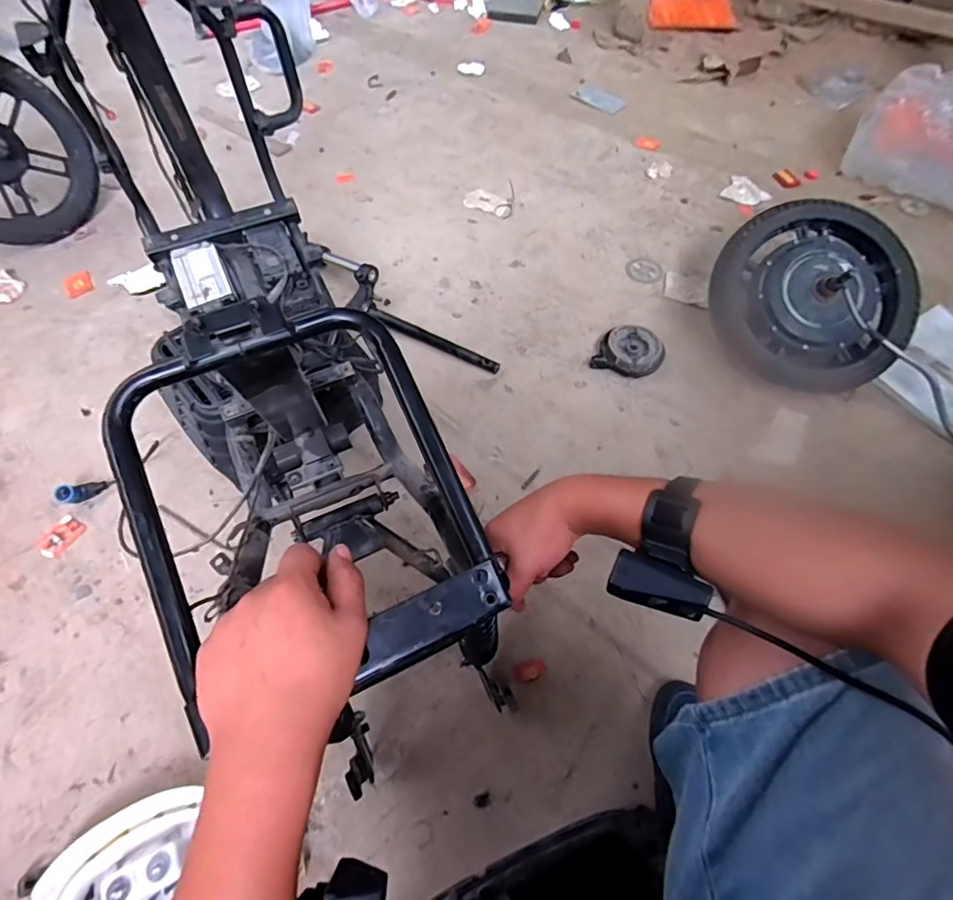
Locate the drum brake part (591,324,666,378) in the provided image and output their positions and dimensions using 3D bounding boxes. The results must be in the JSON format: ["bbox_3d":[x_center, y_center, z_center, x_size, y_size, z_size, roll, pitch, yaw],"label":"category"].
[{"bbox_3d":[0.326,-0.212,1.069,0.136,0.034,0.121,16,60,11],"label":"drum brake part"}]

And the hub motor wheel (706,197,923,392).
[{"bbox_3d":[0.711,-0.309,1.036,0.392,0.086,0.361,1,84,-6],"label":"hub motor wheel"}]

